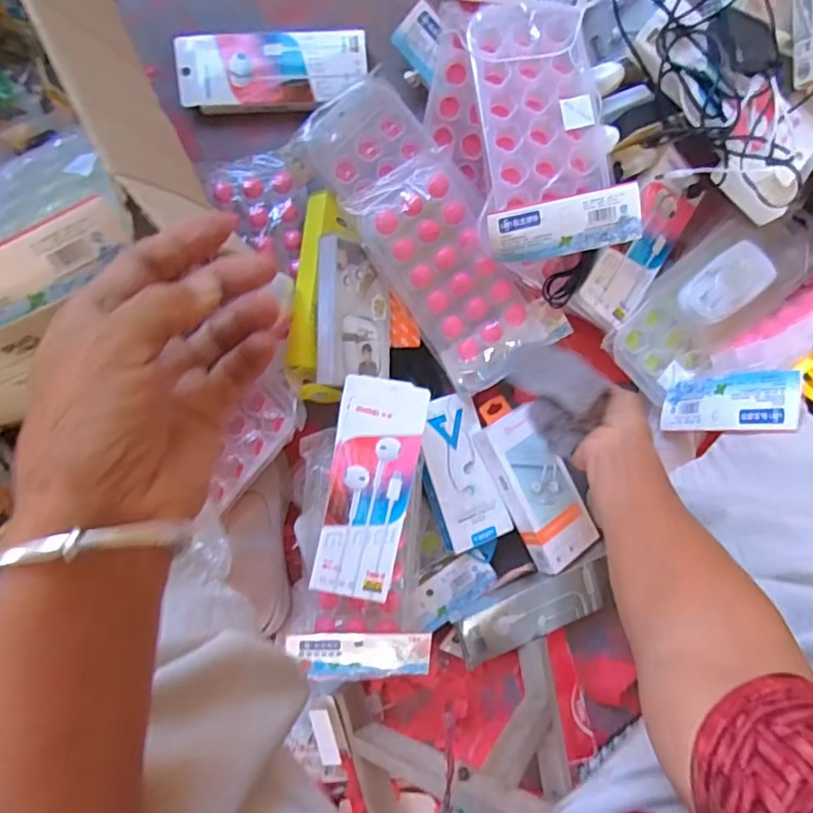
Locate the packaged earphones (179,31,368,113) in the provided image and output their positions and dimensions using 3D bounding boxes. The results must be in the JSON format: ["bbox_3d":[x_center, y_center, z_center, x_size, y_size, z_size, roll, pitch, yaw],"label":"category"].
[{"bbox_3d":[-0.153,-0.383,0.648,0.210,0.027,0.085,-3,92,-4],"label":"packaged earphones"}]

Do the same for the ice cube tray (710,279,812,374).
[{"bbox_3d":[0.420,-0.099,0.583,0.196,0.091,0.031,-34,94,-2],"label":"ice cube tray"}]

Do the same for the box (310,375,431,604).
[{"bbox_3d":[-0.037,0.079,0.553,0.082,0.020,0.210,11,91,-4],"label":"box"}]

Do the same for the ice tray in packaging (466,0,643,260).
[{"bbox_3d":[0.141,-0.281,0.551,0.145,0.032,0.252,-6,92,-4],"label":"ice tray in packaging"}]

